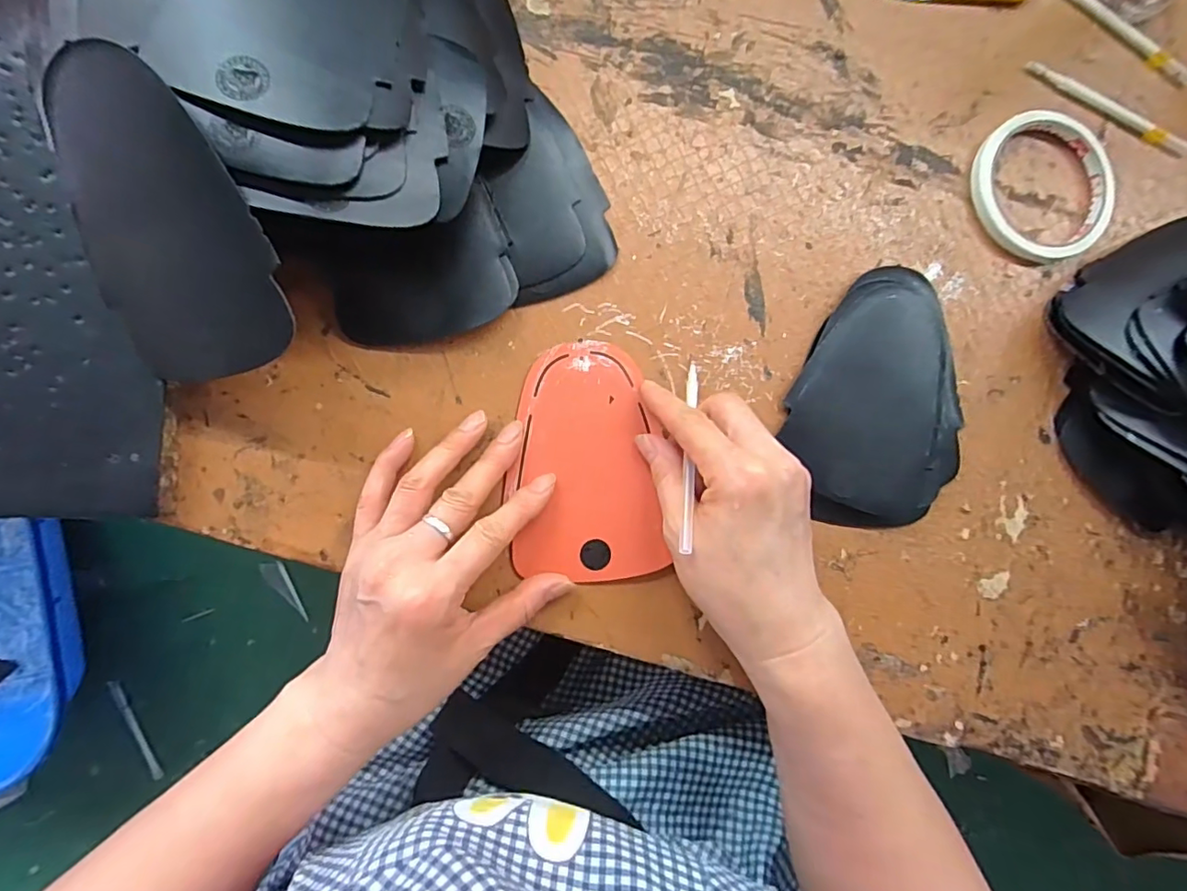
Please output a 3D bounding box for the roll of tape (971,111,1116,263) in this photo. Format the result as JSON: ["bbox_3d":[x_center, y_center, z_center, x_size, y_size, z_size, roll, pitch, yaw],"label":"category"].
[{"bbox_3d":[0.282,-0.162,0.350,0.087,0.011,0.092,0,88,-8],"label":"roll of tape"}]

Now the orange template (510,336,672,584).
[{"bbox_3d":[-0.004,0.009,0.315,0.079,0.008,0.131,-4,89,-8],"label":"orange template"}]

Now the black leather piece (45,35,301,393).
[{"bbox_3d":[-0.191,-0.095,0.244,0.092,0.006,0.131,-10,108,16],"label":"black leather piece"}]

